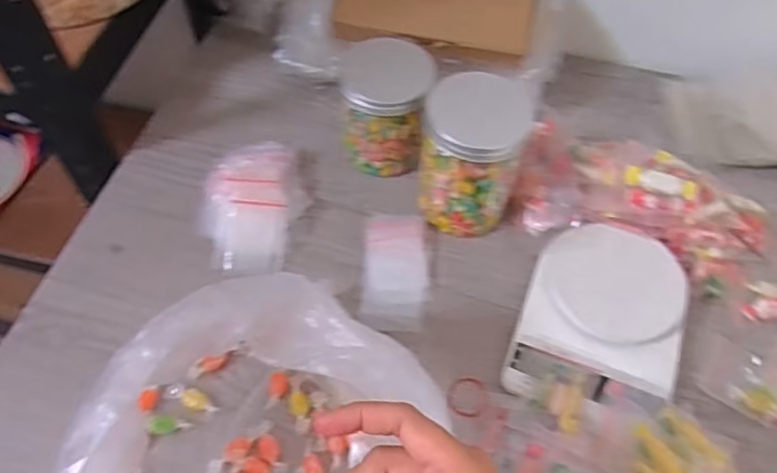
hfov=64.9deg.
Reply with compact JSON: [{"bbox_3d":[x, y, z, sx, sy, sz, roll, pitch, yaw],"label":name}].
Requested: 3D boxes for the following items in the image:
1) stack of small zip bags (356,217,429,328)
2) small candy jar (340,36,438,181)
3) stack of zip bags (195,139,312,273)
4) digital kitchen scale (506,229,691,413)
[{"bbox_3d":[0.007,0.031,0.556,0.057,0.013,0.112,4,57,1],"label":"stack of small zip bags"},{"bbox_3d":[-0.002,-0.124,0.592,0.079,0.101,0.076,1,57,-1],"label":"small candy jar"},{"bbox_3d":[-0.131,-0.032,0.581,0.093,0.033,0.139,4,57,1],"label":"stack of zip bags"},{"bbox_3d":[0.182,0.070,0.518,0.129,0.033,0.167,18,58,10],"label":"digital kitchen scale"}]

